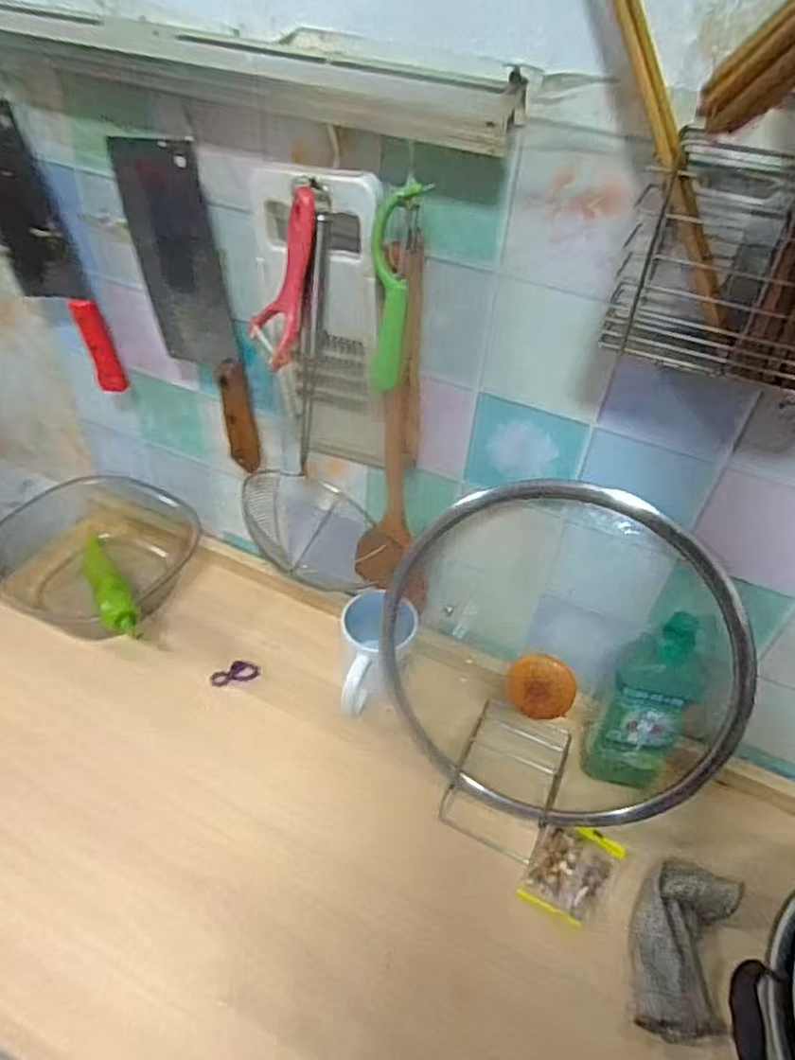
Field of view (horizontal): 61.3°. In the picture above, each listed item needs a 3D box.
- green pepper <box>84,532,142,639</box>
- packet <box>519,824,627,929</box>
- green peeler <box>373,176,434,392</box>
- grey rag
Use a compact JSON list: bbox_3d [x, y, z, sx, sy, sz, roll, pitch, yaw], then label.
[{"bbox_3d":[-0.330,0.053,0.760,0.040,0.039,0.271,-21,28,-25],"label":"green pepper"},{"bbox_3d":[0.161,0.314,0.620,0.068,0.015,0.085,24,46,18],"label":"packet"},{"bbox_3d":[-0.002,-0.177,0.500,0.034,0.151,0.029,4,43,-1],"label":"green peeler"},{"bbox_3d":[0.243,0.352,0.574,0.080,0.039,0.140,17,45,12],"label":"grey rag"}]

